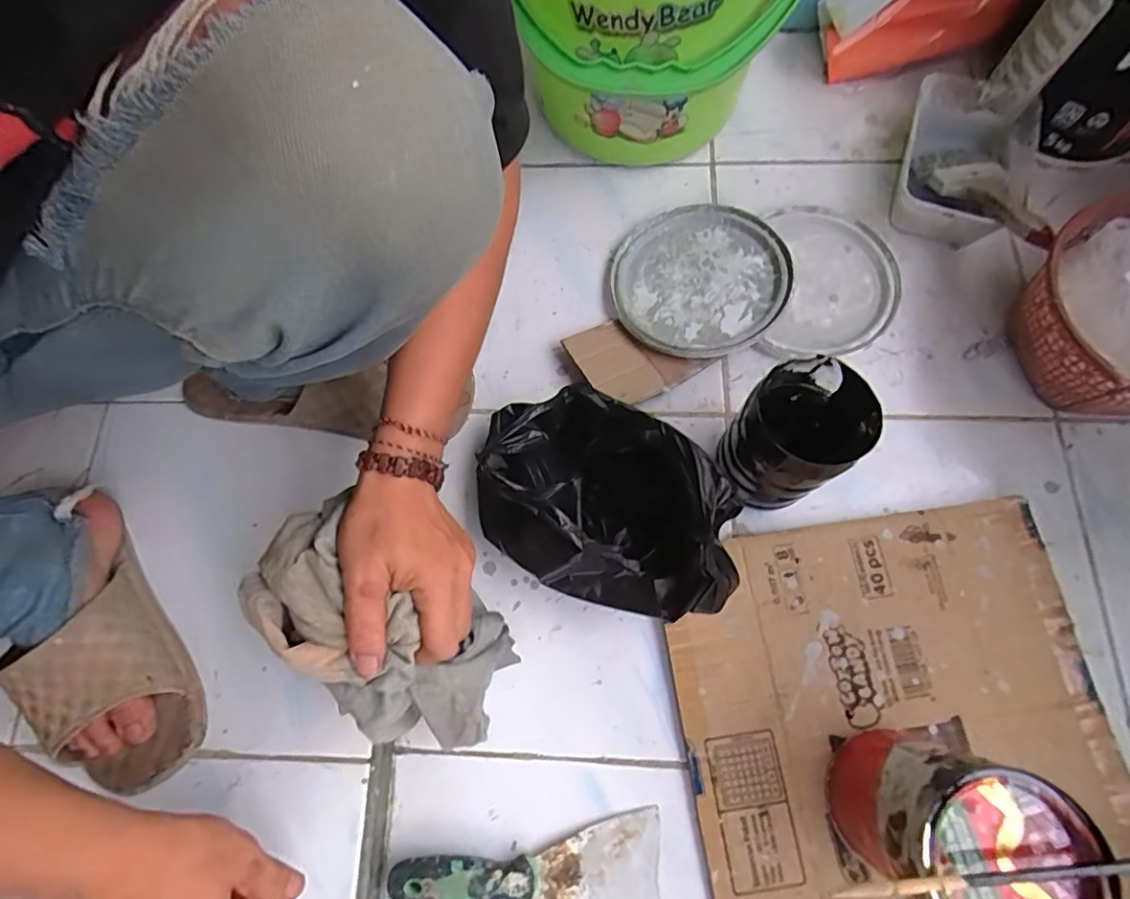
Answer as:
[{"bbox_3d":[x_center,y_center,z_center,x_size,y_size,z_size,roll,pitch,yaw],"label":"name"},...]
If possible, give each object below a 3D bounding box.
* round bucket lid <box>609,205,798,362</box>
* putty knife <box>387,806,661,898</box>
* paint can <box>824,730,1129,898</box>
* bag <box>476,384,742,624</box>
[{"bbox_3d":[0.133,-0.172,0.560,0.167,0.026,0.169,-2,73,5],"label":"round bucket lid"},{"bbox_3d":[-0.027,0.322,0.415,0.196,0.025,0.088,0,73,6],"label":"putty knife"},{"bbox_3d":[0.250,0.249,0.368,0.106,0.132,0.101,-2,73,5],"label":"paint can"},{"bbox_3d":[0.022,0.036,0.440,0.227,0.144,0.154,22,76,10],"label":"bag"}]

